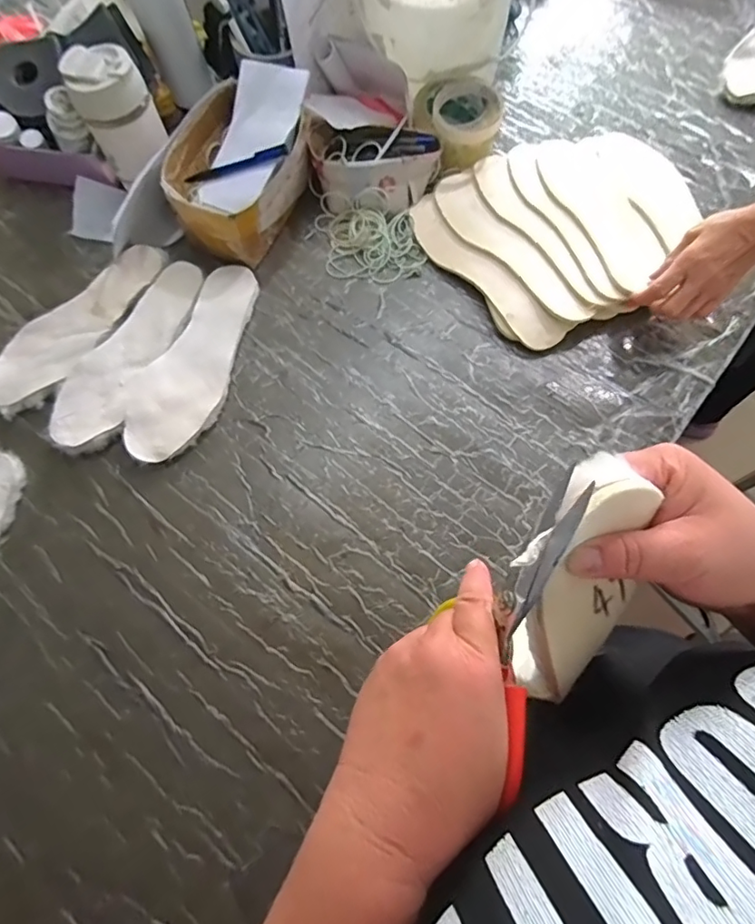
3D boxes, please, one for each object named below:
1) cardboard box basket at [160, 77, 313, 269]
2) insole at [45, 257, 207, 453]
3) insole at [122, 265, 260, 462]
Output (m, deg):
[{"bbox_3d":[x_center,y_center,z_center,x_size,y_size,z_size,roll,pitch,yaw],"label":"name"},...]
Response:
[{"bbox_3d":[-0.176,-0.360,0.667,0.152,0.076,0.188,23,71,10],"label":"cardboard box basket"},{"bbox_3d":[-0.291,-0.132,0.624,0.084,0.014,0.258,22,72,10],"label":"insole"},{"bbox_3d":[-0.206,-0.119,0.614,0.104,0.014,0.250,27,73,12],"label":"insole"}]

